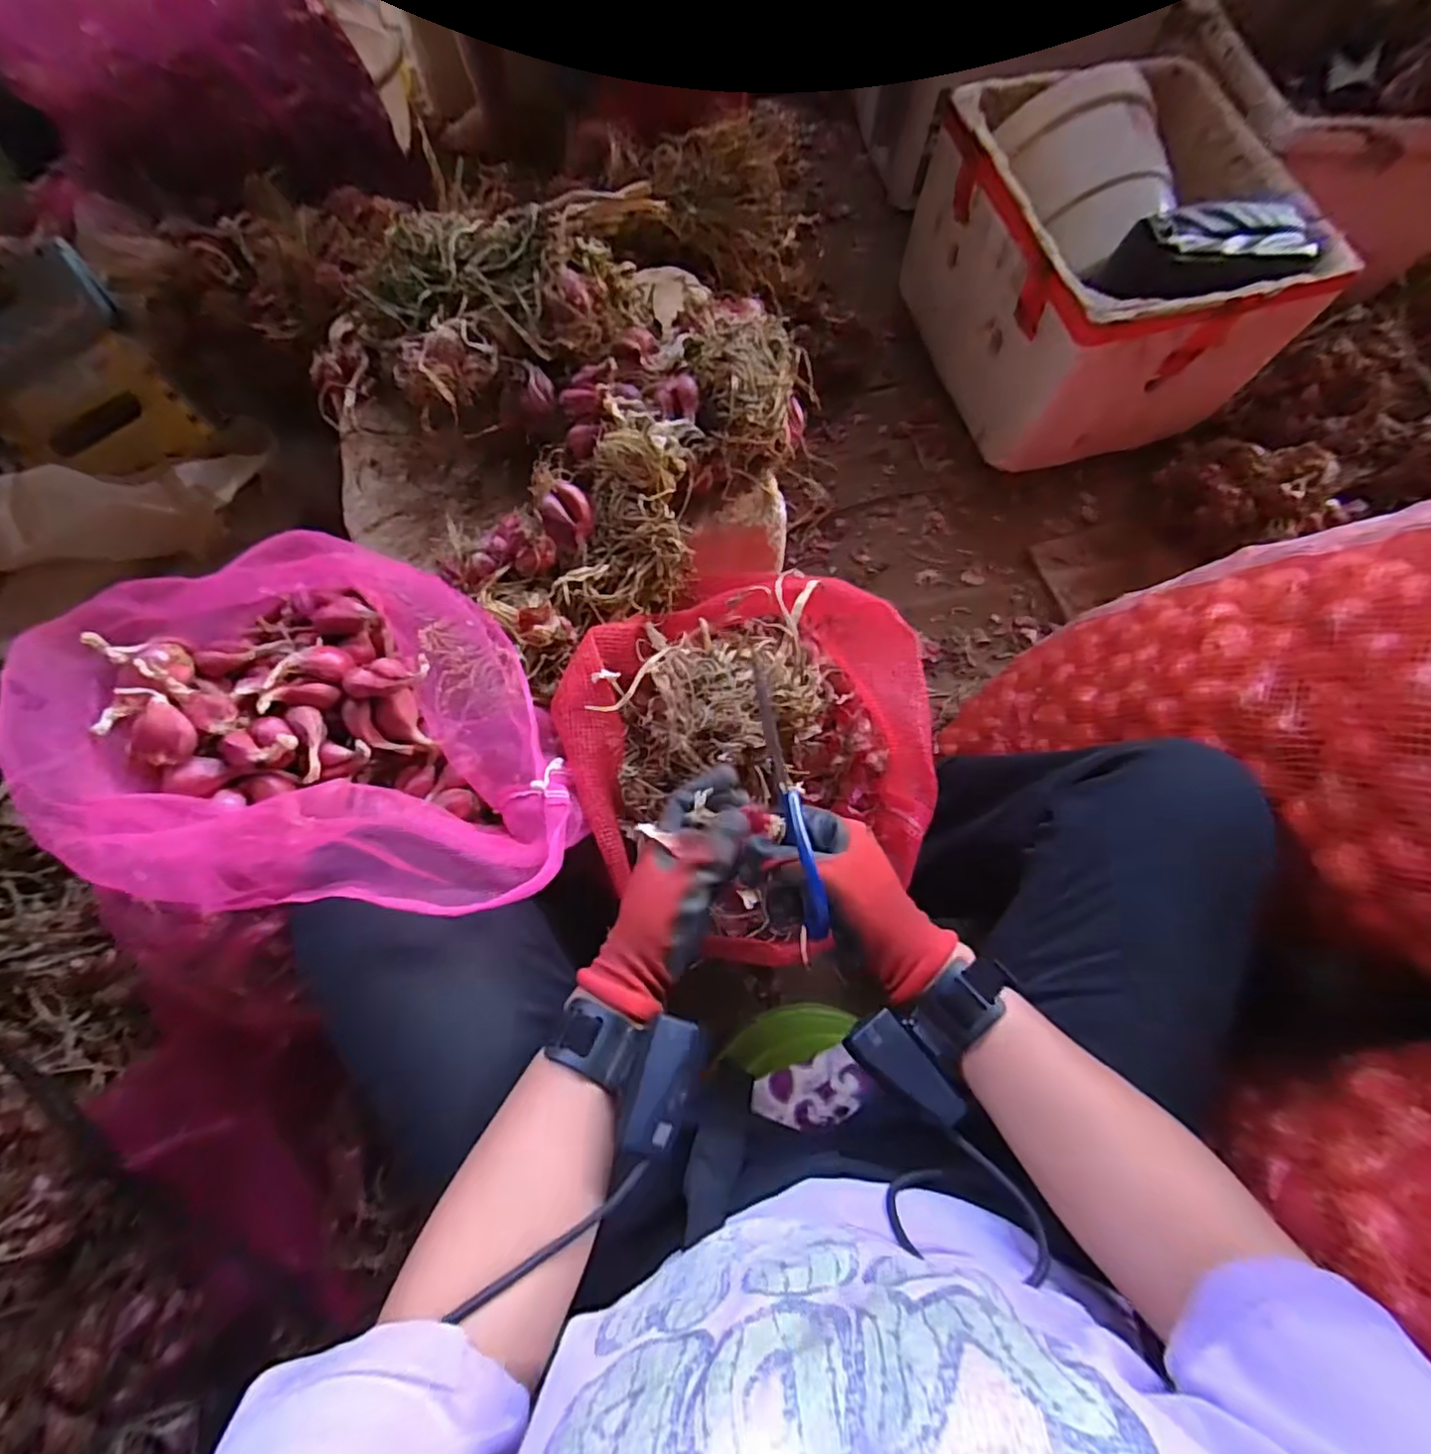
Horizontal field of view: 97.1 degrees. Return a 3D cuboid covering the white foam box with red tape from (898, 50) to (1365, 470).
[{"bbox_3d":[0.608,-0.729,1.027,0.425,0.341,0.464,-15,73,-7],"label":"white foam box with red tape"}]

